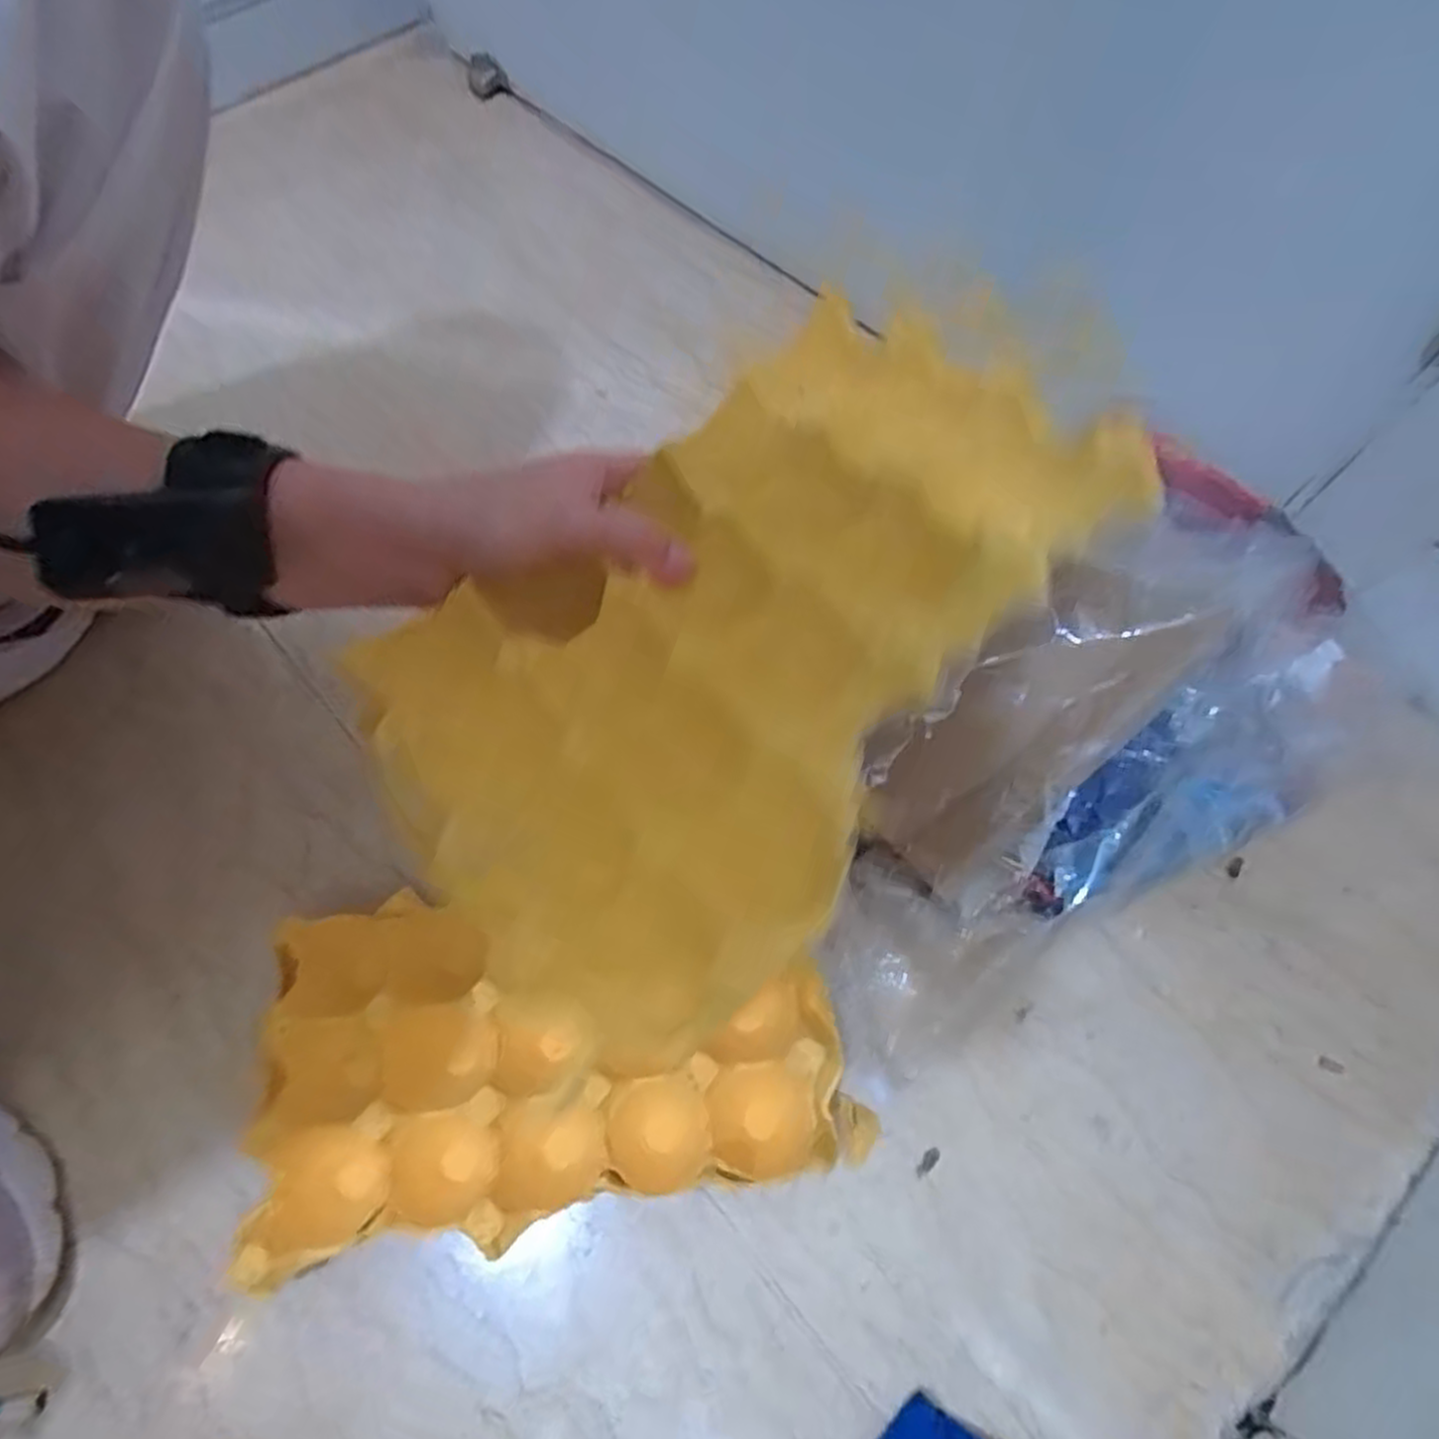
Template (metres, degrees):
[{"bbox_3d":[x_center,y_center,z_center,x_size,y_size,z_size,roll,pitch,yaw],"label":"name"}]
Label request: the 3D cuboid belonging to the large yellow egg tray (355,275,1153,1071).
[{"bbox_3d":[0.009,-0.037,0.277,0.273,0.060,0.185,-39,70,-16],"label":"large yellow egg tray"}]

